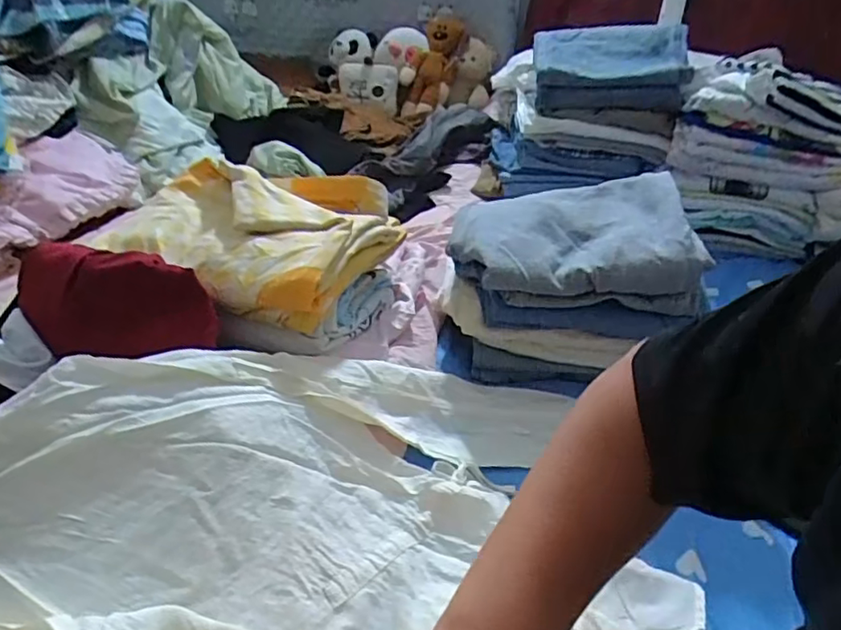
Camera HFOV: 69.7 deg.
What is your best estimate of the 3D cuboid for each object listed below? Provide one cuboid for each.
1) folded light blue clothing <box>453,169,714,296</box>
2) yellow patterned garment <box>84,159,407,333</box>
[{"bbox_3d":[0.175,-0.104,0.713,0.259,0.080,0.177,3,33,0],"label":"folded light blue clothing"},{"bbox_3d":[-0.213,-0.107,0.714,0.312,0.083,0.224,15,35,17],"label":"yellow patterned garment"}]

